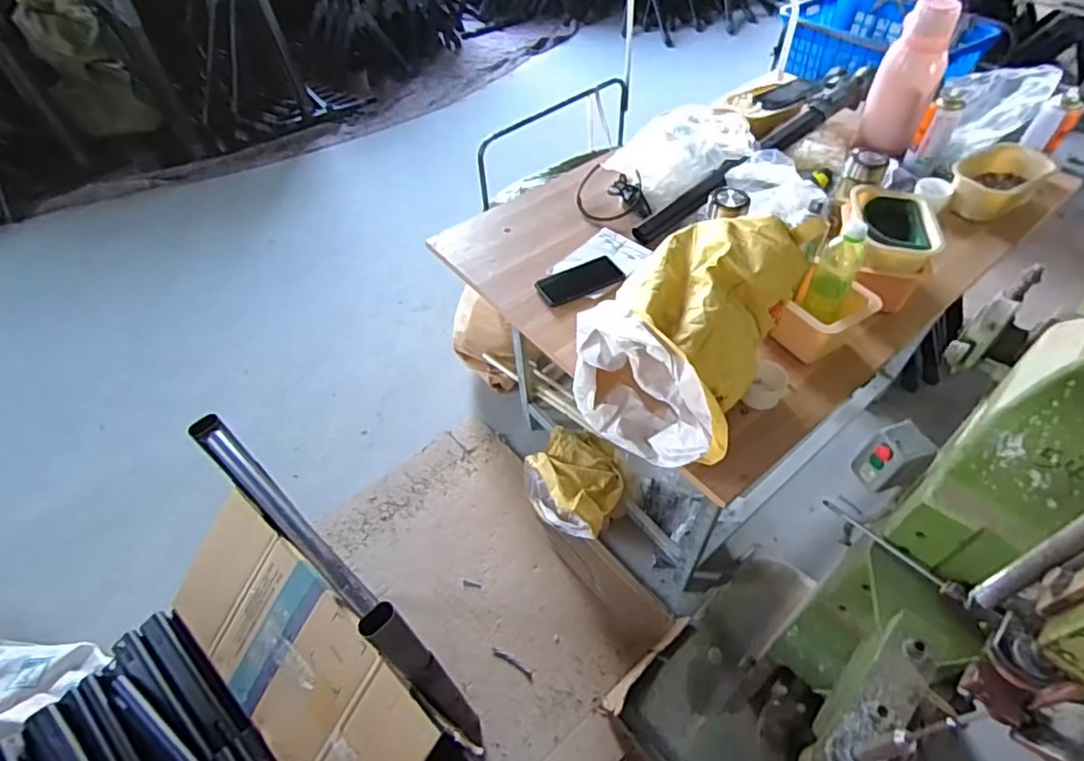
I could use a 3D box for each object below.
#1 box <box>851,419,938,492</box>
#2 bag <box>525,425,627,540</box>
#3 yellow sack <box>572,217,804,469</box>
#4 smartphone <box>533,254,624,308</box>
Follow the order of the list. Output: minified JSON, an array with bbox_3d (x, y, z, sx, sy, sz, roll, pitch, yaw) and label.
[{"bbox_3d":[0.436,0.095,0.704,0.060,0.081,0.065,-19,54,-13],"label":"box"},{"bbox_3d":[0.103,0.252,1.531,0.279,0.171,0.304,29,58,24],"label":"bag"},{"bbox_3d":[0.202,-0.075,0.832,0.240,0.202,0.337,22,56,20],"label":"yellow sack"},{"bbox_3d":[0.074,-0.195,1.103,0.173,0.011,0.083,-26,54,-17],"label":"smartphone"}]

